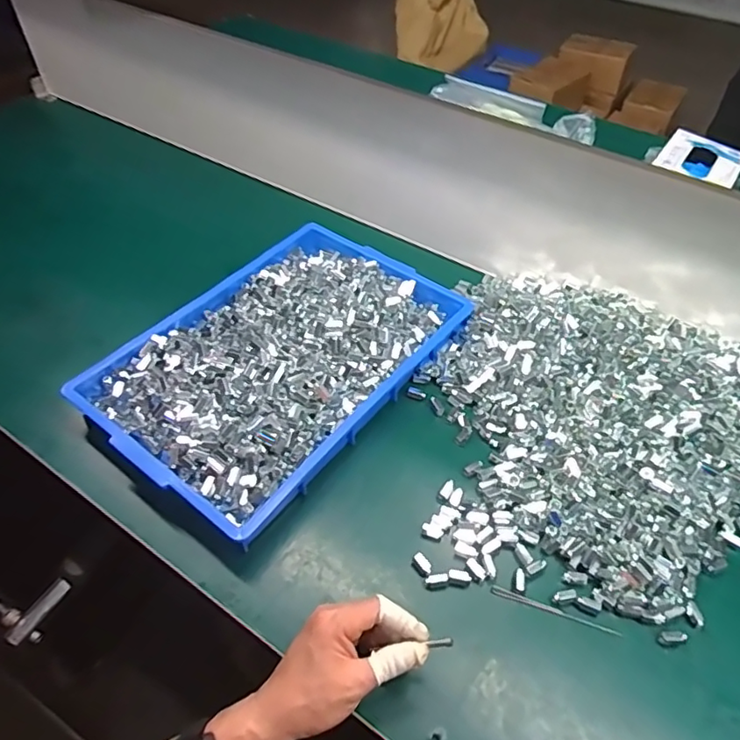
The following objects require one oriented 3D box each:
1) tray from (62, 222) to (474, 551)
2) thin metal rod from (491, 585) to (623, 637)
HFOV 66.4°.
[{"bbox_3d":[-0.104,-0.022,0.690,0.281,0.070,0.424,31,55,23],"label":"tray"},{"bbox_3d":[0.171,0.223,0.521,0.117,0.004,0.008,17,51,12],"label":"thin metal rod"}]

